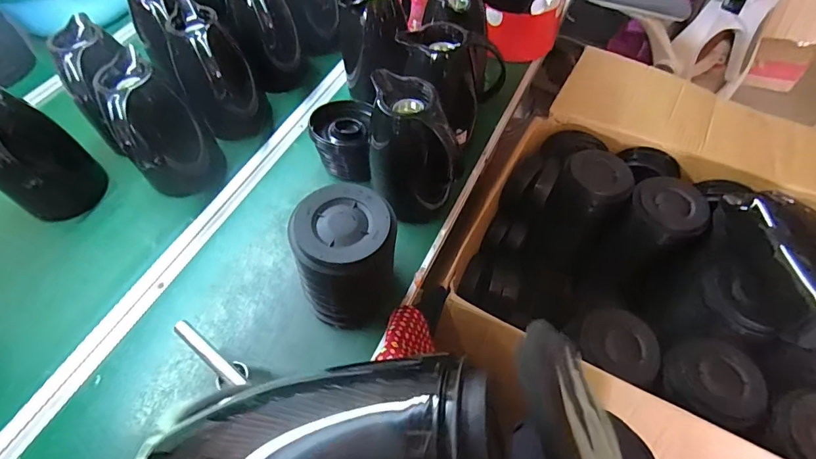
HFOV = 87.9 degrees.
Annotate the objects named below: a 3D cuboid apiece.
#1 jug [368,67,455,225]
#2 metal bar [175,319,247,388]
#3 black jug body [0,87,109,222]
[{"bbox_3d":[0.023,-0.116,0.622,0.145,0.213,0.114,16,45,15],"label":"jug"},{"bbox_3d":[-0.248,0.157,0.530,0.111,0.017,0.015,46,67,-2],"label":"metal bar"},{"bbox_3d":[-0.583,-0.116,0.652,0.127,0.198,0.119,33,64,23],"label":"black jug body"}]

